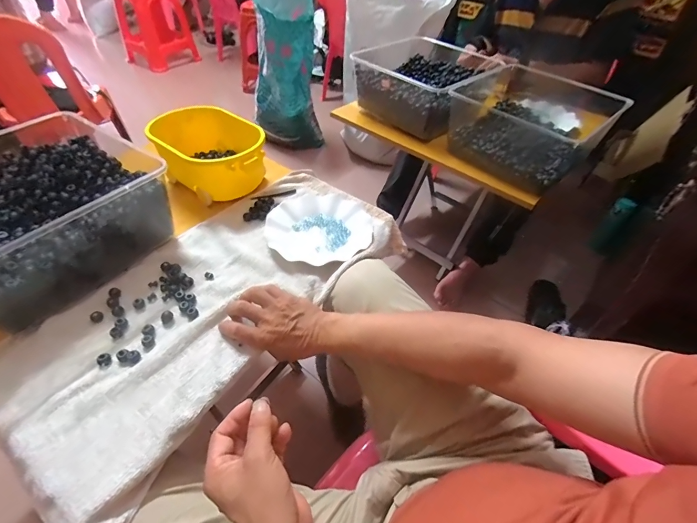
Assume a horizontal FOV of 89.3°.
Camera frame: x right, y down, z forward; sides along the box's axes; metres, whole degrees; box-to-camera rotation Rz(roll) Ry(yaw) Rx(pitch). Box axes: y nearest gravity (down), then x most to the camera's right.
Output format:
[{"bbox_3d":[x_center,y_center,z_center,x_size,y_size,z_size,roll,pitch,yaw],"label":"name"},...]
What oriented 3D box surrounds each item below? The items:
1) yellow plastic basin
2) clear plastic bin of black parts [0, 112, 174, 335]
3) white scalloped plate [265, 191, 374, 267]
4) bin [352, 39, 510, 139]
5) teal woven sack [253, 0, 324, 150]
[{"bbox_3d":[-0.270,-0.210,0.693,0.245,0.100,0.168,35,51,28],"label":"yellow plastic basin"},{"bbox_3d":[-0.470,-0.070,0.535,0.298,0.144,0.268,27,48,22],"label":"clear plastic bin of black parts"},{"bbox_3d":[-0.050,-0.063,0.629,0.184,0.022,0.179,3,43,-2],"label":"white scalloped plate"},{"bbox_3d":[0.203,-0.454,0.929,0.293,0.125,0.295,-32,54,-32],"label":"bin"},{"bbox_3d":[-0.264,-0.769,1.513,0.282,0.630,0.288,-3,44,-8],"label":"teal woven sack"}]

